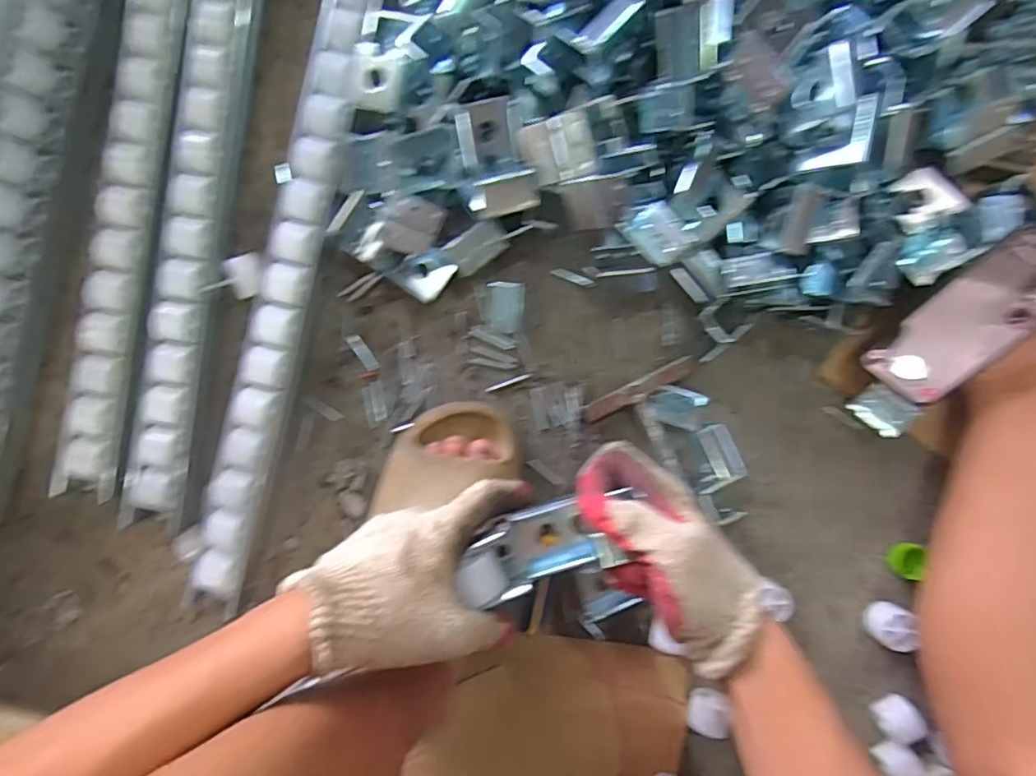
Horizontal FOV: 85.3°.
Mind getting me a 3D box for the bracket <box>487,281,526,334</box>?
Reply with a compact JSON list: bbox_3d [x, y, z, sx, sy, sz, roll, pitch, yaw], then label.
[{"bbox_3d":[-0.010,-0.070,0.492,0.031,0.011,0.043,3,91,0],"label":"bracket"}]

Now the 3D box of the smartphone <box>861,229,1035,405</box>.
[{"bbox_3d":[0.354,-0.049,0.437,0.072,0.012,0.141,36,127,-1],"label":"smartphone"}]

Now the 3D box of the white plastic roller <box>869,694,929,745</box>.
[{"bbox_3d":[0.335,0.292,0.497,0.032,0.031,0.034,0,91,0],"label":"white plastic roller"}]

